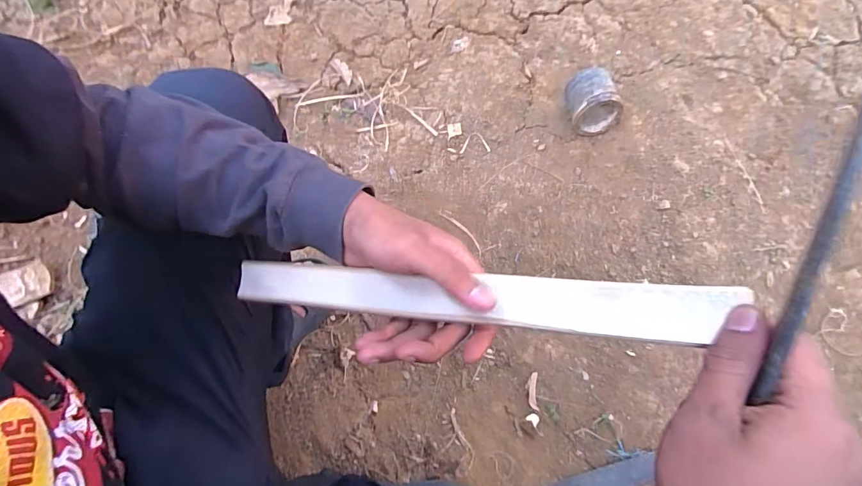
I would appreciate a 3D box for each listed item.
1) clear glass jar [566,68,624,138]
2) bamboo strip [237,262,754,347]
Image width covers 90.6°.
[{"bbox_3d":[0.315,-0.279,0.832,0.100,0.090,0.101,-5,69,-1],"label":"clear glass jar"},{"bbox_3d":[0.001,0.036,0.290,0.341,0.006,0.032,1,83,25],"label":"bamboo strip"}]

